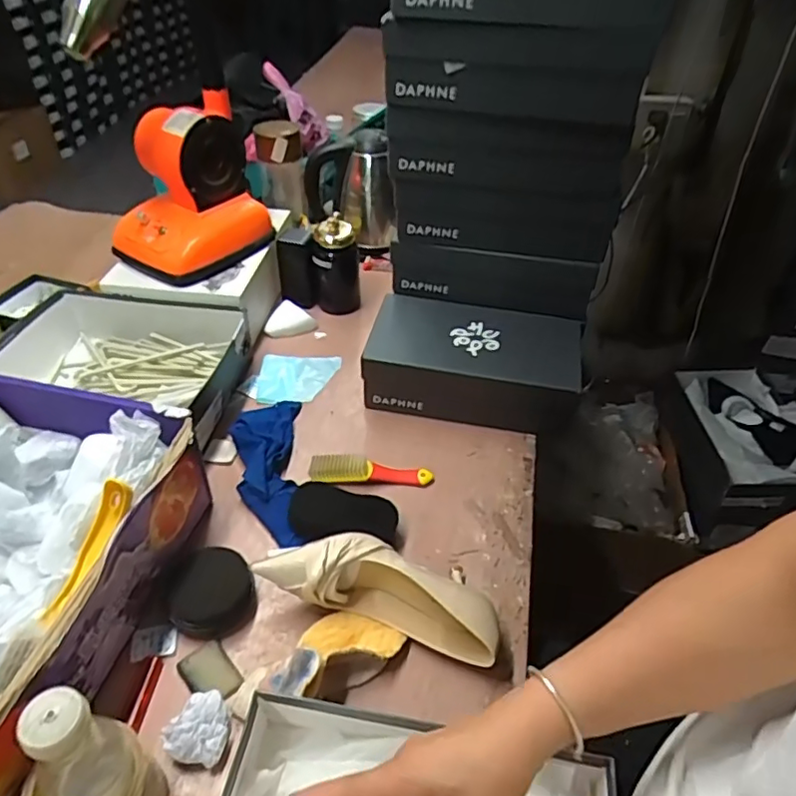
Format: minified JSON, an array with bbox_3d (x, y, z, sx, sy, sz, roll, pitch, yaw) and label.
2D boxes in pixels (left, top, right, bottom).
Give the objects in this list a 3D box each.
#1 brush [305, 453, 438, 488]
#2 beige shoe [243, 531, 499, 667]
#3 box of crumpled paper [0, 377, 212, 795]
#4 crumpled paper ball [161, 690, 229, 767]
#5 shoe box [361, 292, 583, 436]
[{"bbox_3d":[-0.035,0.091,0.774,0.156,0.028,0.031,-1,43,-3],"label":"brush"},{"bbox_3d":[-0.015,0.200,0.630,0.244,0.076,0.069,14,44,12],"label":"beige shoe"},{"bbox_3d":[-0.409,0.158,0.587,0.319,0.160,0.370,12,43,11],"label":"box of crumpled paper"},{"bbox_3d":[-0.179,0.304,0.549,0.049,0.028,0.059,25,47,23],"label":"crumpled paper ball"},{"bbox_3d":[0.111,-0.052,0.888,0.296,0.103,0.160,9,43,7],"label":"shoe box"}]

